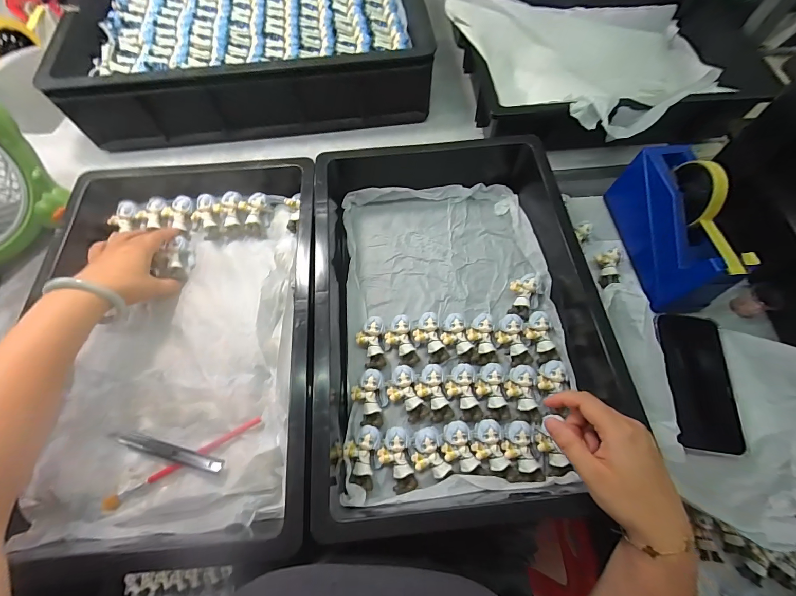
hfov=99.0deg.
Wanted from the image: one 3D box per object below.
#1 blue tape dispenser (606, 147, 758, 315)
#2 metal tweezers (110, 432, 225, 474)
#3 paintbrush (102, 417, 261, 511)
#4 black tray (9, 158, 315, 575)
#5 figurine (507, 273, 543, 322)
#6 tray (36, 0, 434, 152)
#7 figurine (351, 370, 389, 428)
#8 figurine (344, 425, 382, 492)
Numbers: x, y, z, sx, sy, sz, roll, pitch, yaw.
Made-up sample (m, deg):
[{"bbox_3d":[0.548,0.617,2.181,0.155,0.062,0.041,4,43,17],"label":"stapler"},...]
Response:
[{"bbox_3d":[0.355,-0.094,0.433,0.060,0.116,0.200,-5,66,-1],"label":"blue tape dispenser"},{"bbox_3d":[-0.243,0.163,0.360,0.127,0.014,0.015,13,66,7],"label":"metal tweezers"},{"bbox_3d":[-0.226,0.173,0.360,0.168,0.007,0.012,-28,68,-11],"label":"paintbrush"},{"bbox_3d":[-0.260,0.028,0.421,0.296,0.045,0.478,-5,66,-1],"label":"black tray"},{"bbox_3d":[0.167,-0.001,0.453,0.042,0.026,0.062,28,69,13],"label":"figurine"},{"bbox_3d":[-0.258,-0.477,0.625,0.577,0.115,0.393,-7,66,-2],"label":"tray"},{"bbox_3d":[-0.031,0.118,0.399,0.038,0.022,0.062,-14,66,-5],"label":"figurine"},{"bbox_3d":[-0.038,0.174,0.371,0.038,0.022,0.060,-1,66,0],"label":"figurine"}]

